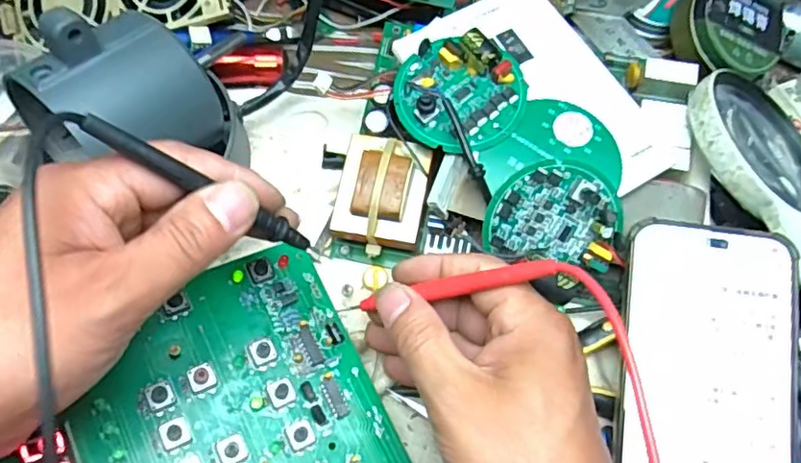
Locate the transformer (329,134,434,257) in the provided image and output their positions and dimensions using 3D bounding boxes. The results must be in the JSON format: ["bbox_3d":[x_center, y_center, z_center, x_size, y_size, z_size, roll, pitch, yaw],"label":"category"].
[{"bbox_3d":[-0.010,-0.019,0.340,0.050,0.035,0.059,16,70,5],"label":"transformer"}]

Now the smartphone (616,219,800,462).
[{"bbox_3d":[0.145,0.075,0.285,0.079,0.007,0.160,4,77,8],"label":"smartphone"}]

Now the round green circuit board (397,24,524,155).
[{"bbox_3d":[0.033,-0.075,0.324,0.068,0.019,0.058,-5,70,-3],"label":"round green circuit board"}]

